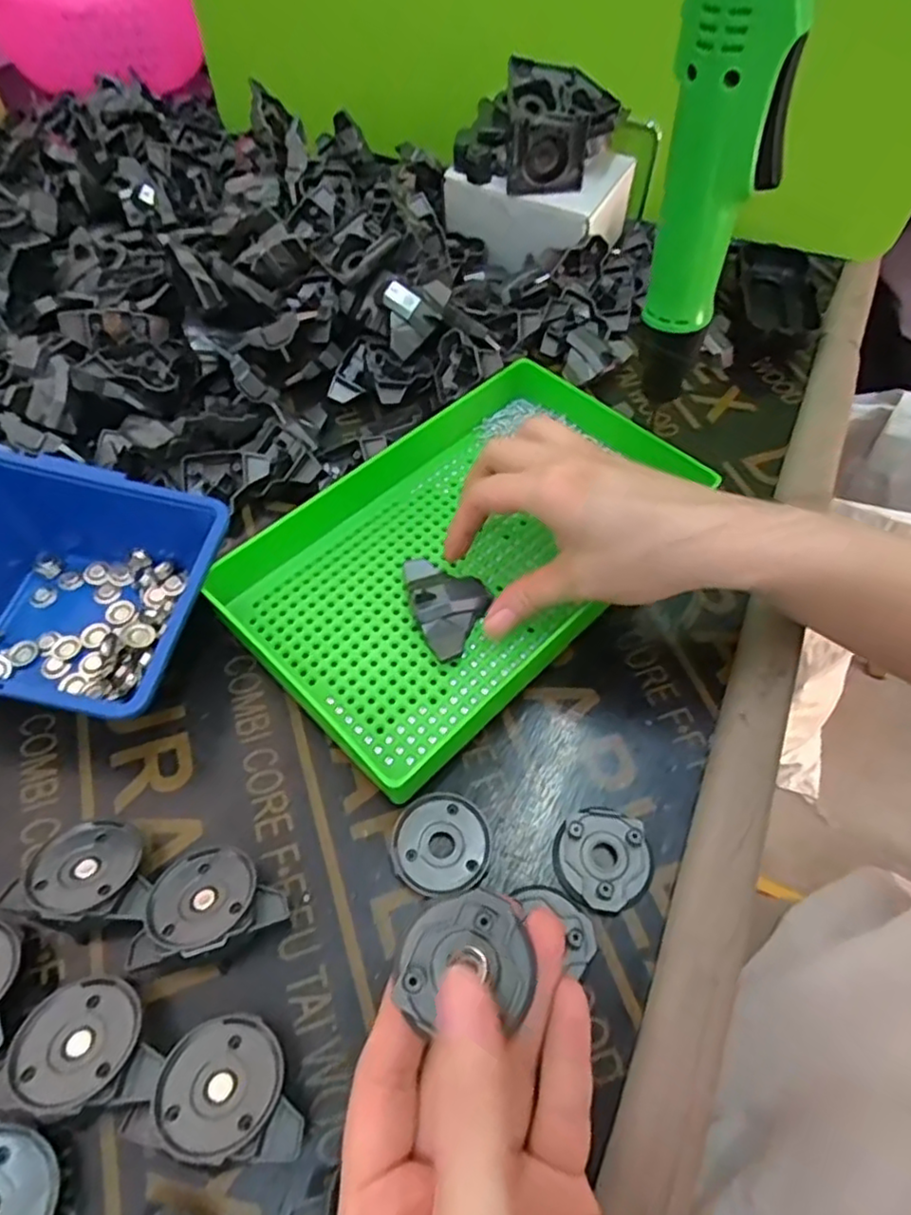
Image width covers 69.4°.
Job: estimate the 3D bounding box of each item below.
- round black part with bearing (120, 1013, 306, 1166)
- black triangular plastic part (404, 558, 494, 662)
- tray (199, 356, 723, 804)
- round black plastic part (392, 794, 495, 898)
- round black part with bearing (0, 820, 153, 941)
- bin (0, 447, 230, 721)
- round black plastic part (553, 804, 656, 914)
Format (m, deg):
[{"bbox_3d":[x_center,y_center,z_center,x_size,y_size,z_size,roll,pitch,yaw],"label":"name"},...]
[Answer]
[{"bbox_3d":[-0.079,0.171,0.231,0.057,0.014,0.041,15,39,14],"label":"round black part with bearing"},{"bbox_3d":[-0.011,-0.004,0.333,0.051,0.022,0.047,27,61,15],"label":"black triangular plastic part"},{"bbox_3d":[0.003,-0.038,0.359,0.243,0.032,0.168,-39,66,-23],"label":"tray"},{"bbox_3d":[-0.006,0.104,0.288,0.041,0.009,0.042,1,57,-1],"label":"round black plastic part"},{"bbox_3d":[-0.148,0.116,0.273,0.051,0.026,0.045,12,36,10],"label":"round black part with bearing"},{"bbox_3d":[-0.190,-0.008,0.321,0.136,0.063,0.121,10,58,5],"label":"bin"},{"bbox_3d":[0.065,0.109,0.287,0.041,0.007,0.042,1,57,-1],"label":"round black plastic part"}]

